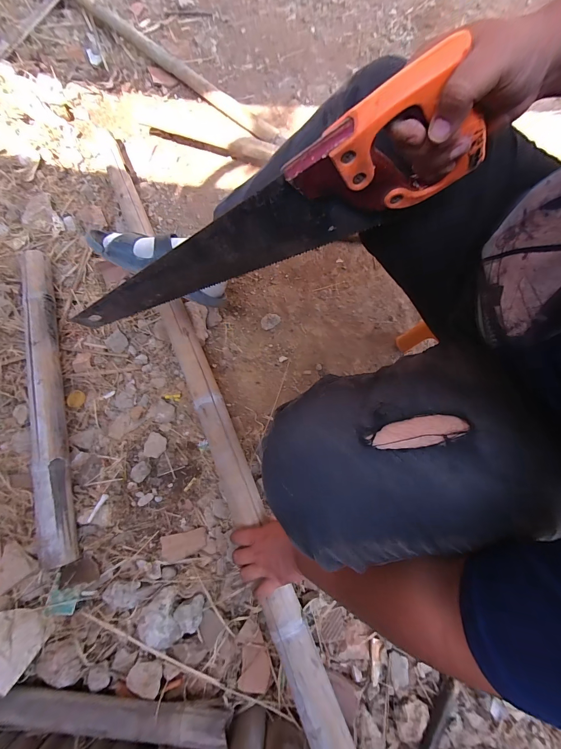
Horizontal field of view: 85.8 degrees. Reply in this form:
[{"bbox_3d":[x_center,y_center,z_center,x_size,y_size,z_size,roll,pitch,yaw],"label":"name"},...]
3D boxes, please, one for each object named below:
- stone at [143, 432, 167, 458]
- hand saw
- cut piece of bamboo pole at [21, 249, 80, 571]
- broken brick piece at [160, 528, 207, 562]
[{"bbox_3d":[-0.282,0.158,0.676,0.047,0.018,0.053,16,77,8],"label":"stone"},{"bbox_3d":[-0.051,-0.148,0.351,0.481,0.120,0.025,-17,71,25],"label":"hand saw"},{"bbox_3d":[-0.500,0.024,0.641,0.063,0.045,0.696,-17,74,-1],"label":"cut piece of bamboo pole"},{"bbox_3d":[-0.194,0.342,0.608,0.094,0.013,0.048,-13,53,-1],"label":"broken brick piece"}]

